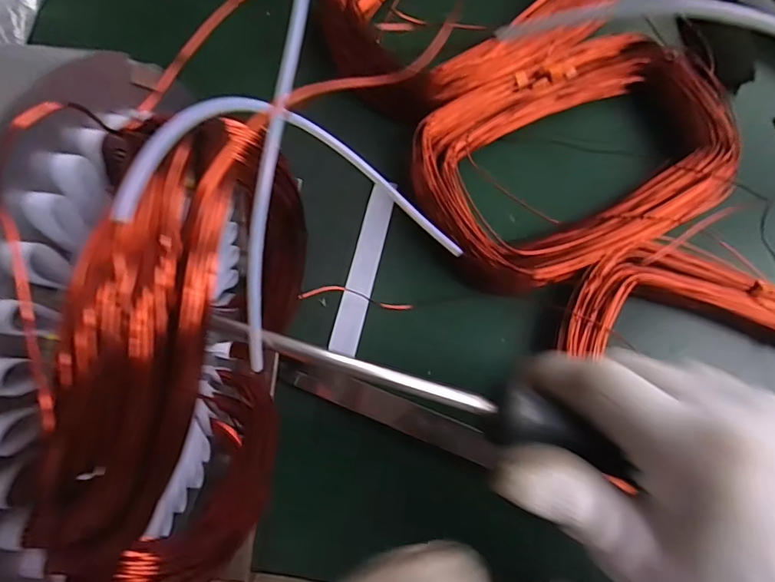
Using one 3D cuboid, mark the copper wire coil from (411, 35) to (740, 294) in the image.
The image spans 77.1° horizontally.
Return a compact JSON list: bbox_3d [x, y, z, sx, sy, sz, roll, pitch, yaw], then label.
[{"bbox_3d":[0.101,-0.077,0.272,0.171,0.027,0.123,-25,79,-4],"label":"copper wire coil"}]

